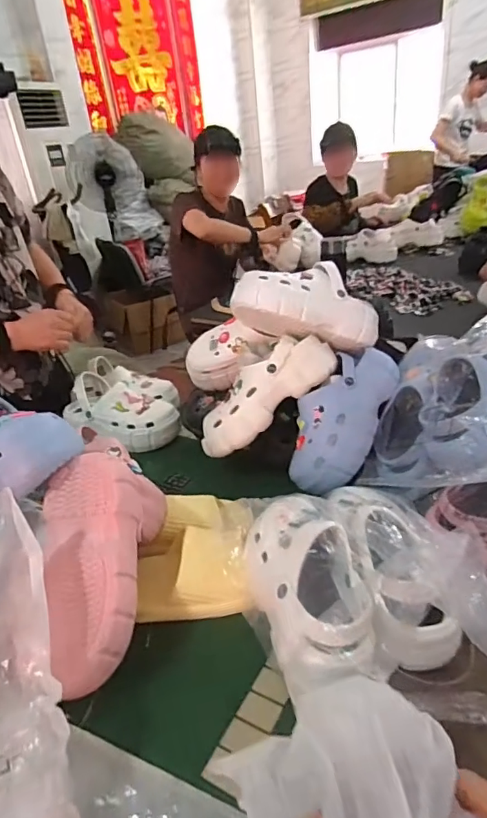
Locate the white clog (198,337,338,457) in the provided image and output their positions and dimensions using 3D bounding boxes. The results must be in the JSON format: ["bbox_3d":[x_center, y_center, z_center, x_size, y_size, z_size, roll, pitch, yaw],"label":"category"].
[{"bbox_3d":[0.030,-0.026,0.819,0.275,0.081,0.087,-41,30,6],"label":"white clog"}]

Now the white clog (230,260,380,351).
[{"bbox_3d":[0.110,-0.177,0.818,0.255,0.126,0.113,12,29,-3],"label":"white clog"}]

